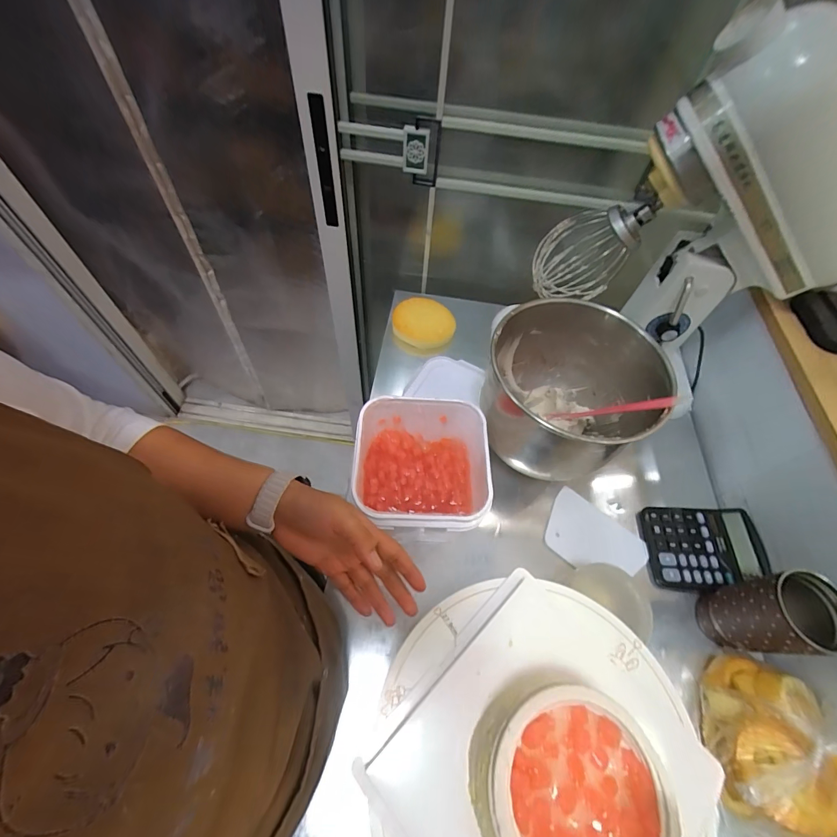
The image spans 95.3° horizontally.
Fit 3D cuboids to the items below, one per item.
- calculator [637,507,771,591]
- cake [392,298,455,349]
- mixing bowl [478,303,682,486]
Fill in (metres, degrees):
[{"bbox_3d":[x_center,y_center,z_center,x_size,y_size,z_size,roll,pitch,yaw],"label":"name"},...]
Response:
[{"bbox_3d":[0.418,0.189,0.562,0.152,0.040,0.113,3,58,-3],"label":"calculator"},{"bbox_3d":[0.017,-0.195,0.761,0.117,0.033,0.114,2,58,-3],"label":"cake"},{"bbox_3d":[0.198,-0.028,0.543,0.214,0.181,0.213,2,58,-3],"label":"mixing bowl"}]

